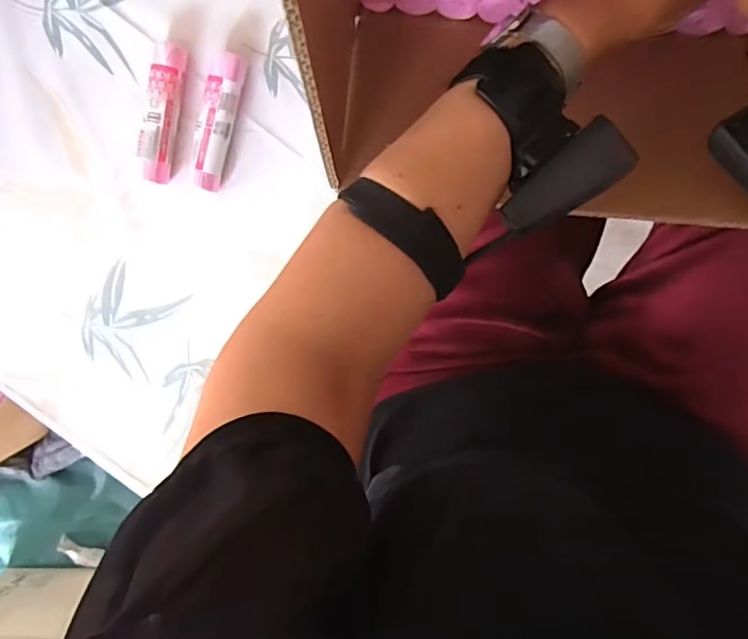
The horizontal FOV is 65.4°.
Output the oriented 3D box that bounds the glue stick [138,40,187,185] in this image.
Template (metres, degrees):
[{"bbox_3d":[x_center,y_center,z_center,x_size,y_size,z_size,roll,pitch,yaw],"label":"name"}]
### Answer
[{"bbox_3d":[-0.185,-0.180,0.510,0.028,0.026,0.117,12,97,0],"label":"glue stick"}]

